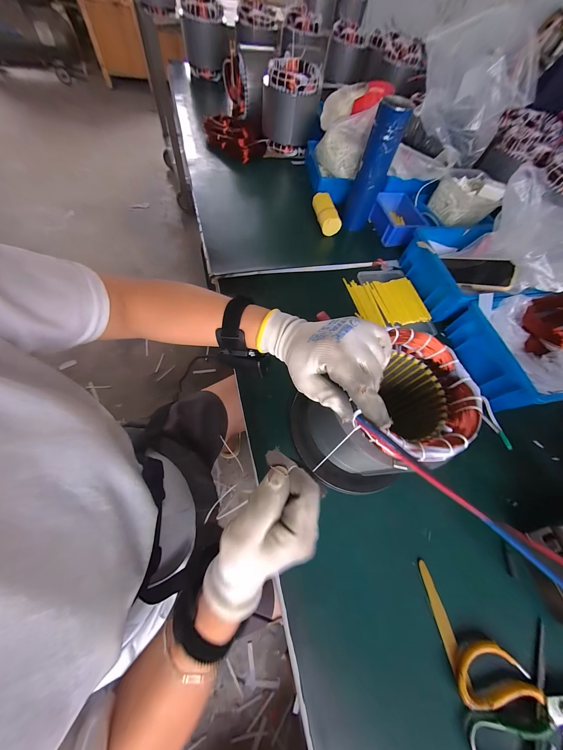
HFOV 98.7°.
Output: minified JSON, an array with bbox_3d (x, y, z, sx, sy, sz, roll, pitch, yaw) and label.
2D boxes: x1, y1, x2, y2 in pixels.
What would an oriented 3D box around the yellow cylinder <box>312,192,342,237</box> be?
[{"bbox_3d":[0.106,-0.398,0.598,0.045,0.047,0.122,-8,65,-12],"label":"yellow cylinder"}]

